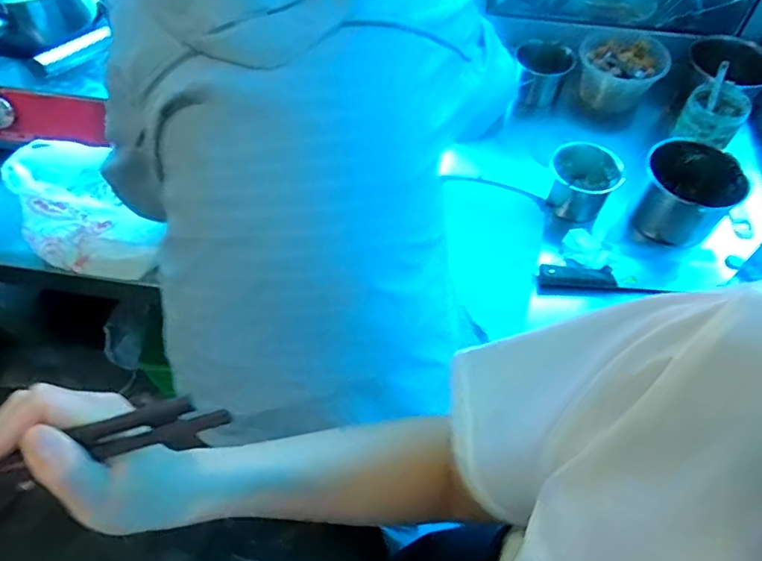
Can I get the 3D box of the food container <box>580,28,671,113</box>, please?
[{"bbox_3d":[0.464,-0.401,1.087,0.167,0.115,0.119,15,57,10],"label":"food container"}]

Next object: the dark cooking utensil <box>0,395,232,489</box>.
[{"bbox_3d":[-0.189,0.097,0.279,0.221,0.020,0.020,-17,57,-3],"label":"dark cooking utensil"}]

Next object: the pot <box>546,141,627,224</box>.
[{"bbox_3d":[0.341,-0.165,0.950,0.117,0.107,0.099,24,59,15],"label":"pot"}]

